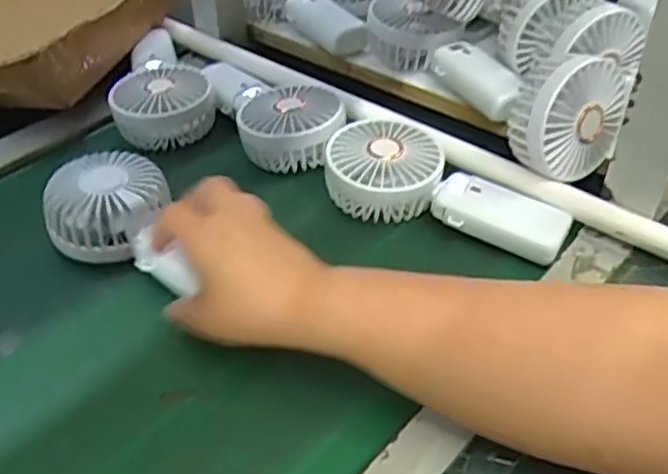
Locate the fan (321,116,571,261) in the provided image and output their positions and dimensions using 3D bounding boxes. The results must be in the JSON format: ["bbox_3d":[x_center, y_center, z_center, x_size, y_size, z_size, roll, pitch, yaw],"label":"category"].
[{"bbox_3d":[0.083,-0.040,0.510,0.179,0.042,0.083,14,44,19],"label":"fan"}]

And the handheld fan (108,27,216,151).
[{"bbox_3d":[-0.156,-0.147,0.642,0.085,0.045,0.178,-9,42,-6],"label":"handheld fan"}]

